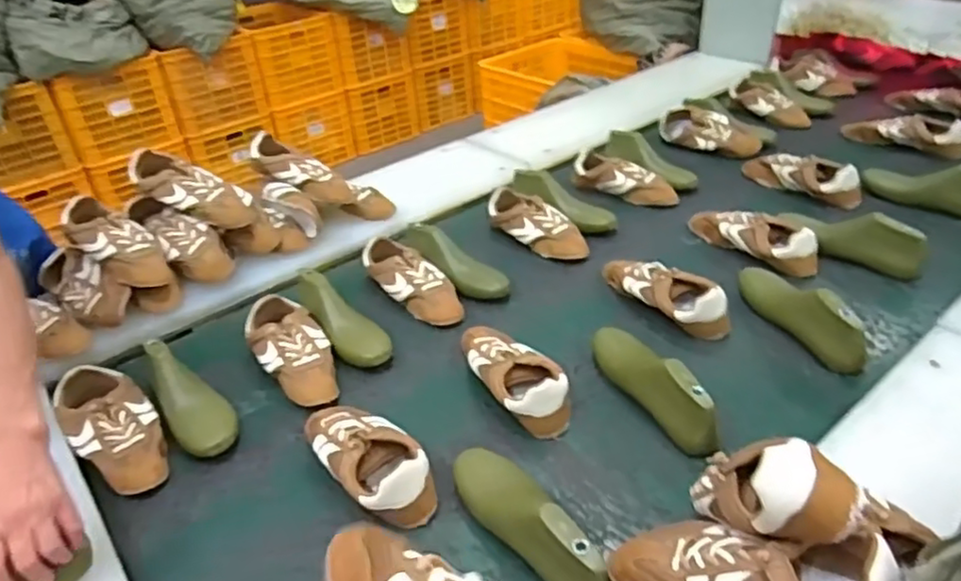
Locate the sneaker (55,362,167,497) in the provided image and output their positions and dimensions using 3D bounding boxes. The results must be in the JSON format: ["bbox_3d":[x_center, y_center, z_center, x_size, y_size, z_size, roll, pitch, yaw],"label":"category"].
[{"bbox_3d":[-0.498,0.181,0.904,0.103,0.061,0.224,-30,43,-29],"label":"sneaker"}]

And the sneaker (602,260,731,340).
[{"bbox_3d":[0.284,-0.004,1.085,0.079,0.069,0.247,-28,42,-27],"label":"sneaker"}]

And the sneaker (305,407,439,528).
[{"bbox_3d":[-0.142,0.202,0.841,0.104,0.060,0.226,-28,42,-27],"label":"sneaker"}]

